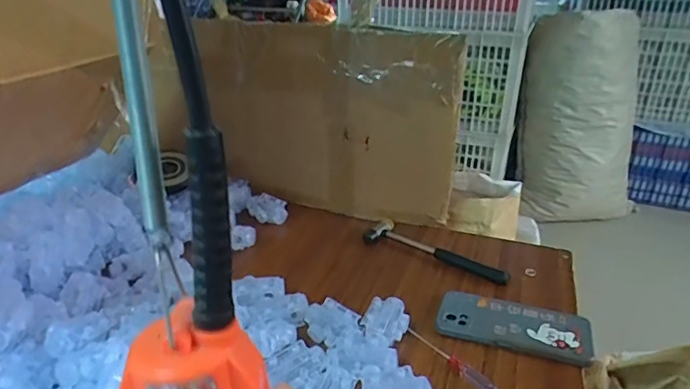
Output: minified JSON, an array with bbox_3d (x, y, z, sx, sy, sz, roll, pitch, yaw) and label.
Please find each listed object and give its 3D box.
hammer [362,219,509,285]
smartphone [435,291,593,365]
[{"bbox_3d":[0.126,0.082,0.720,0.218,0.019,0.051,21,31,35],"label":"hammer"},{"bbox_3d":[0.191,0.146,0.575,0.160,0.017,0.075,11,26,19],"label":"smartphone"}]

